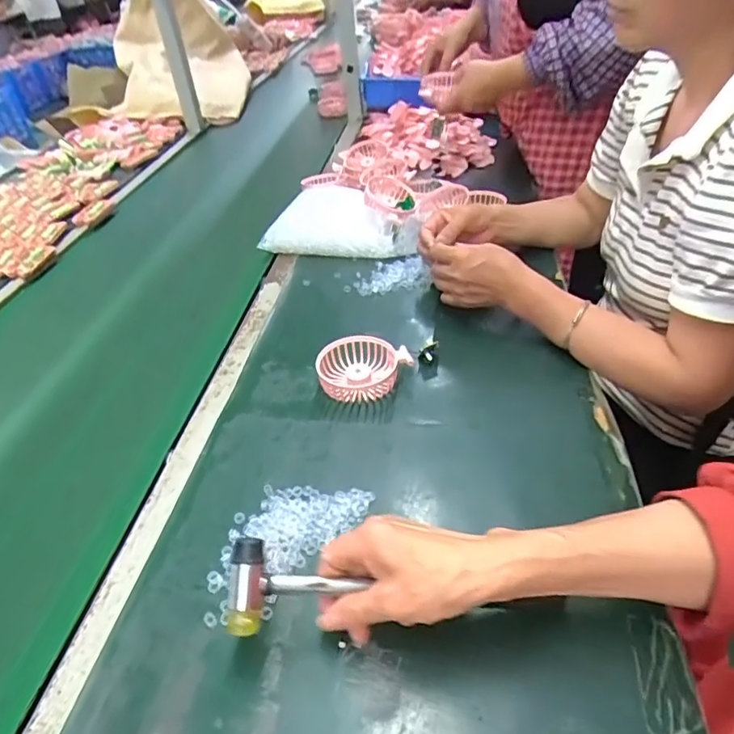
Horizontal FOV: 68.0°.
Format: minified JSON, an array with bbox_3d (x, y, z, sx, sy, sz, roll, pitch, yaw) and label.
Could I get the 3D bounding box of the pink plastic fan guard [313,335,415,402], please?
[{"bbox_3d":[-0.004,0.001,0.614,0.102,0.035,0.077,-18,41,-15],"label":"pink plastic fan guard"}]

